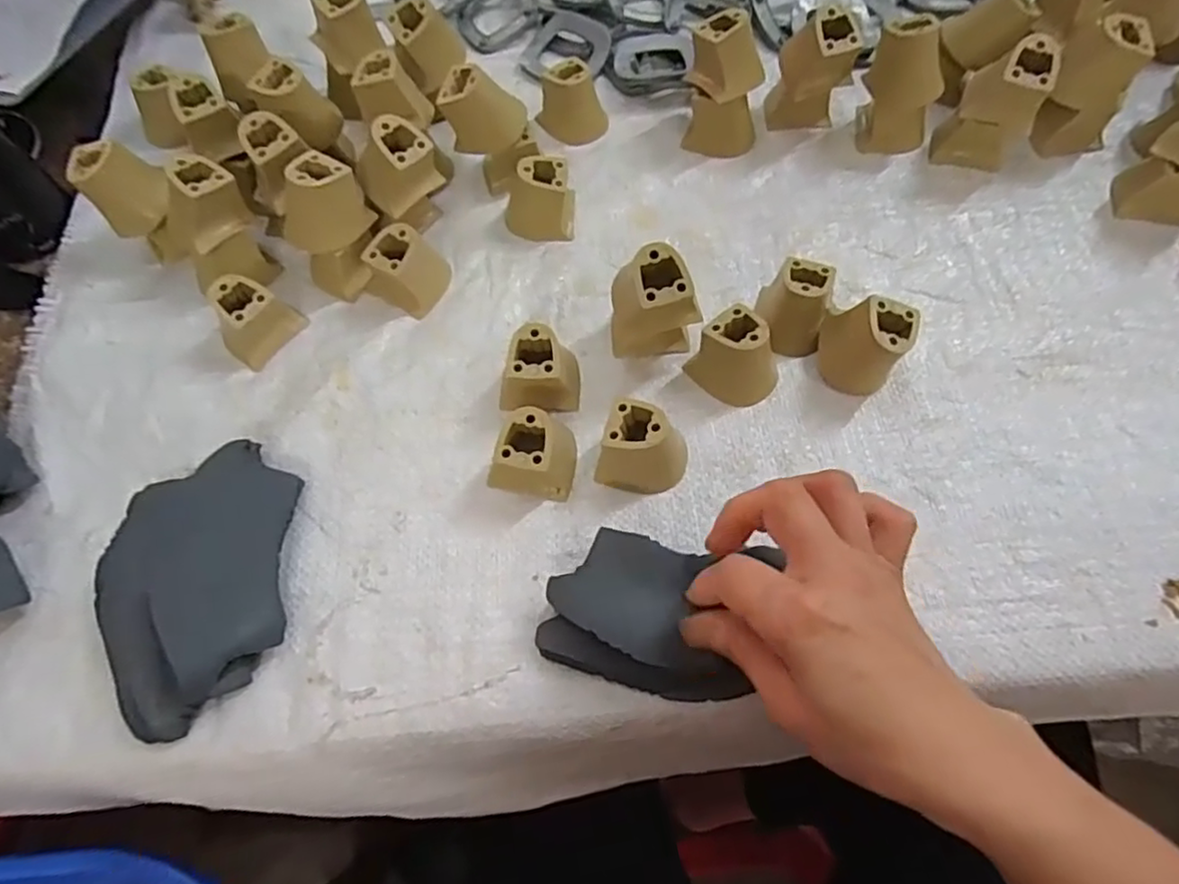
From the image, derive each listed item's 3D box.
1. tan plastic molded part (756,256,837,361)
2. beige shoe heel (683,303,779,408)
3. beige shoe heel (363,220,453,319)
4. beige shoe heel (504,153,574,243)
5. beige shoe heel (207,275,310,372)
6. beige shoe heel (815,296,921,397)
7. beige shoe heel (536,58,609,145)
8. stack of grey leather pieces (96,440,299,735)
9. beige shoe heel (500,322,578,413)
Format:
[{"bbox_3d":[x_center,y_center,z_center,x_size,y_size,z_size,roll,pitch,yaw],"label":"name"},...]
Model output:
[{"bbox_3d":[0.115,-0.077,0.372,0.039,0.036,0.043,17,67,10],"label":"tan plastic molded part"},{"bbox_3d":[0.082,-0.047,0.359,0.043,0.037,0.038,36,72,17],"label":"beige shoe heel"},{"bbox_3d":[-0.109,-0.107,0.395,0.040,0.035,0.045,31,70,15],"label":"beige shoe heel"},{"bbox_3d":[-0.032,-0.152,0.412,0.043,0.037,0.040,-6,65,0],"label":"beige shoe heel"},{"bbox_3d":[-0.195,-0.073,0.380,0.036,0.036,0.044,39,73,18],"label":"beige shoe heel"},{"bbox_3d":[0.146,-0.053,0.355,0.041,0.044,0.035,21,68,12],"label":"beige shoe heel"},{"bbox_3d":[-0.009,-0.234,0.449,0.042,0.034,0.040,-1,65,2],"label":"beige shoe heel"},{"bbox_3d":[-0.192,0.066,0.318,0.085,0.034,0.134,-7,65,-1],"label":"stack of grey leather pieces"},{"bbox_3d":[-0.028,-0.040,0.361,0.043,0.039,0.035,-3,65,1],"label":"beige shoe heel"}]

